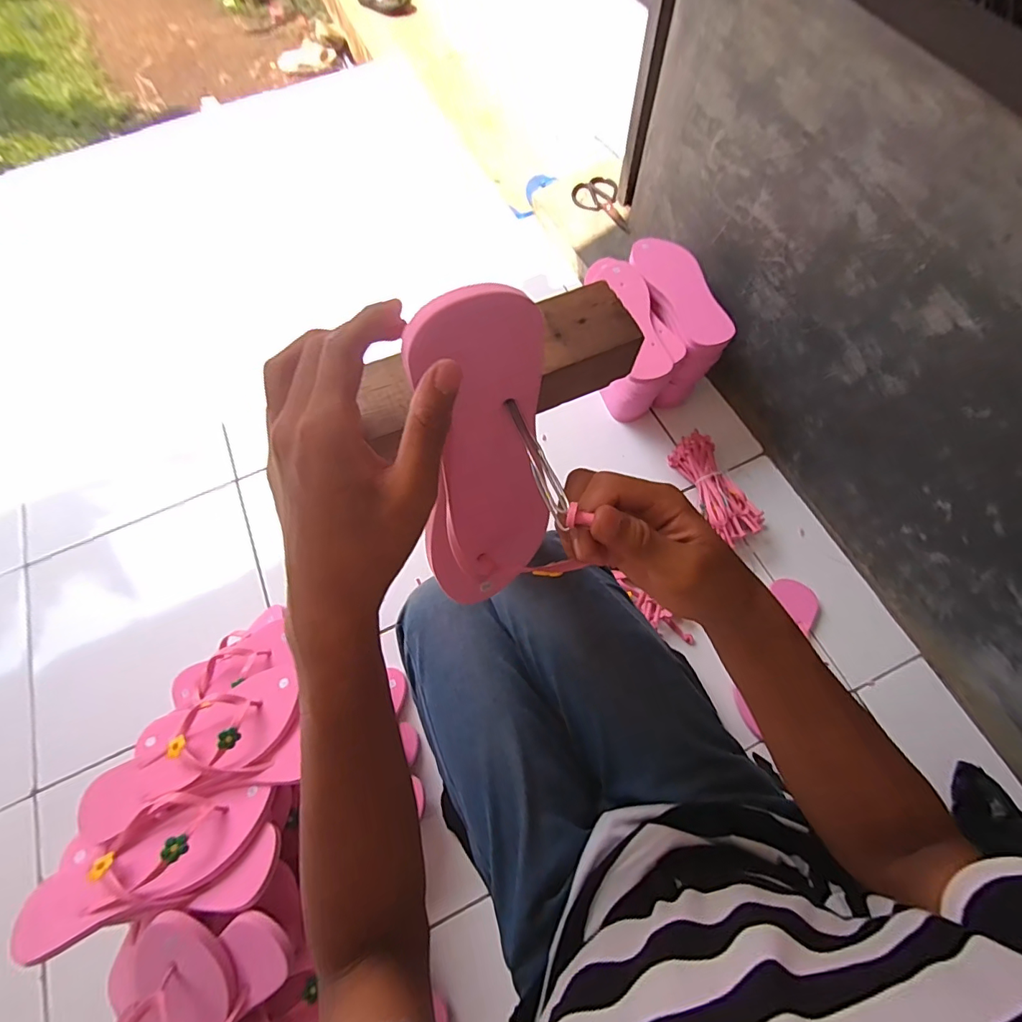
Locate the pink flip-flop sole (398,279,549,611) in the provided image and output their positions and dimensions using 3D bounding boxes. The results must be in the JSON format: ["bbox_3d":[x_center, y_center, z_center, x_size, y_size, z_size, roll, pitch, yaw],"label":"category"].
[{"bbox_3d":[-0.016,-0.018,0.309,0.085,0.233,0.018,-19,48,-14],"label":"pink flip-flop sole"}]

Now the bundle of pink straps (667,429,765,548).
[{"bbox_3d":[0.354,-0.040,0.849,0.094,0.057,0.213,-22,68,-7],"label":"bundle of pink straps"}]

